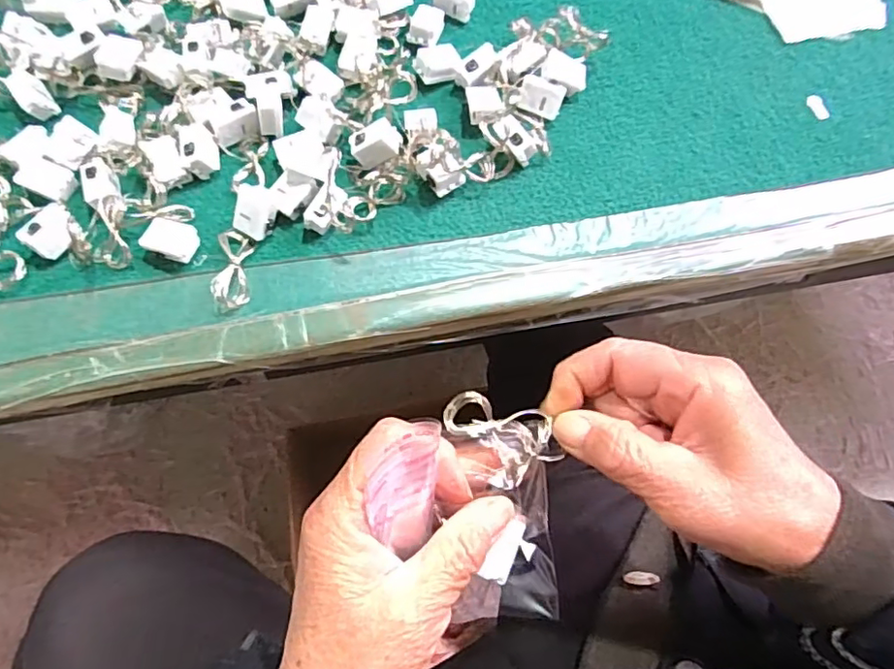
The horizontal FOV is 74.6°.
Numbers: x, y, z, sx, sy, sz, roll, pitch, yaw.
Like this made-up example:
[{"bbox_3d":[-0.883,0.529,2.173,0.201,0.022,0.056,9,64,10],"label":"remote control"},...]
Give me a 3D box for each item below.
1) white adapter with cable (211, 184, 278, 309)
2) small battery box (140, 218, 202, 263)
[{"bbox_3d":[-0.116,-0.050,0.329,0.025,0.019,0.070,14,71,3],"label":"white adapter with cable"},{"bbox_3d":[-0.156,-0.053,0.333,0.028,0.009,0.021,21,72,-12],"label":"small battery box"}]

